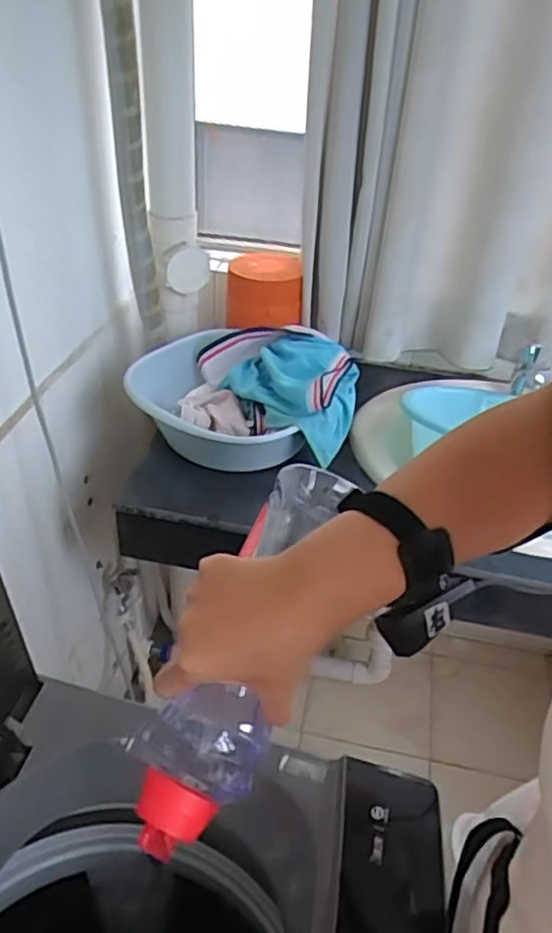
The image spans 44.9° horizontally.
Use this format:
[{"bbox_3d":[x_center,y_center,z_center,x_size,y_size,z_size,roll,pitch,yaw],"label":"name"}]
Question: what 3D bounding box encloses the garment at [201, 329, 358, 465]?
[{"bbox_3d":[0.007,-0.131,1.007,0.145,0.113,0.274,-20,44,-28],"label":"garment"}]

